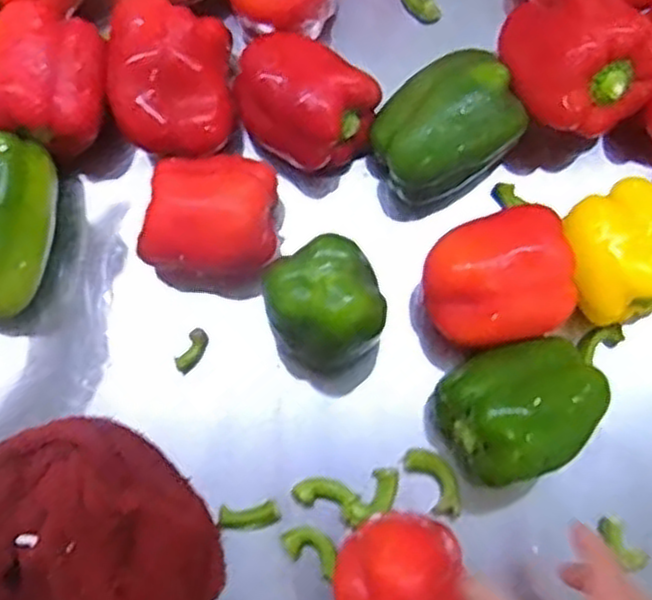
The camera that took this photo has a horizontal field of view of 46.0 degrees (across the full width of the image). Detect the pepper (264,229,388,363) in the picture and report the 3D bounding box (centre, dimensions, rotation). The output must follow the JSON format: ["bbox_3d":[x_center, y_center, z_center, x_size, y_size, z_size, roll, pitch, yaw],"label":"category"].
[{"bbox_3d":[0.000,0.004,0.464,0.064,0.078,0.063,0,78,0],"label":"pepper"}]

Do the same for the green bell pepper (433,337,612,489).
[{"bbox_3d":[0.117,0.064,0.465,0.091,0.076,0.076,-33,80,-6],"label":"green bell pepper"}]

